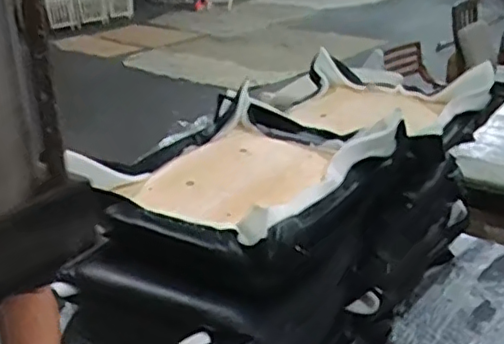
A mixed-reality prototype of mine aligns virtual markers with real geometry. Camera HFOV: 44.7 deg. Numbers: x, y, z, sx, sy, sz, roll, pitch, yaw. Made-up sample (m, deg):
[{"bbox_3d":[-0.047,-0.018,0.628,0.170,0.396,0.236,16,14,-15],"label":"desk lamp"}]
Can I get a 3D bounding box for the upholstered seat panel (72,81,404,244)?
[{"bbox_3d":[0.001,-0.033,1.209,0.476,0.124,0.560,16,29,33],"label":"upholstered seat panel"}]

